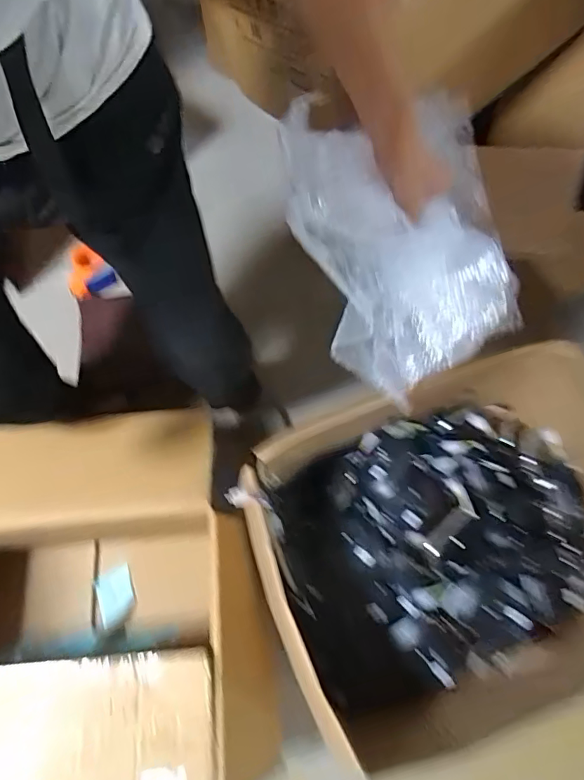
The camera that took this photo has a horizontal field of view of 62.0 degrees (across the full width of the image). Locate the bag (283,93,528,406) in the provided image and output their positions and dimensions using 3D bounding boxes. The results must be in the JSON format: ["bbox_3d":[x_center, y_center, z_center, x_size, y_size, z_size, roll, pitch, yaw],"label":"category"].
[{"bbox_3d":[0.137,-0.197,0.628,0.273,0.075,0.385,-36,104,-4],"label":"bag"}]

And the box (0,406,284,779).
[{"bbox_3d":[-0.374,0.378,0.874,0.556,0.312,0.587,-6,67,-3],"label":"box"}]

